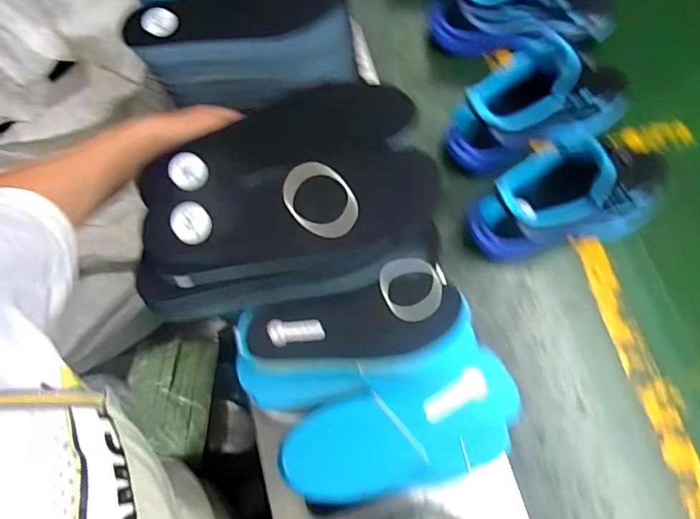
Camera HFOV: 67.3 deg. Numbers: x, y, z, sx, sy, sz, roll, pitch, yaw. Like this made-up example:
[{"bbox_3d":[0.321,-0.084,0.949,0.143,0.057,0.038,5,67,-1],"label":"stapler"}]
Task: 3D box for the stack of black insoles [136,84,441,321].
[{"bbox_3d":[-0.051,-0.054,0.409,0.225,0.041,0.160,-10,70,-3],"label":"stack of black insoles"}]

